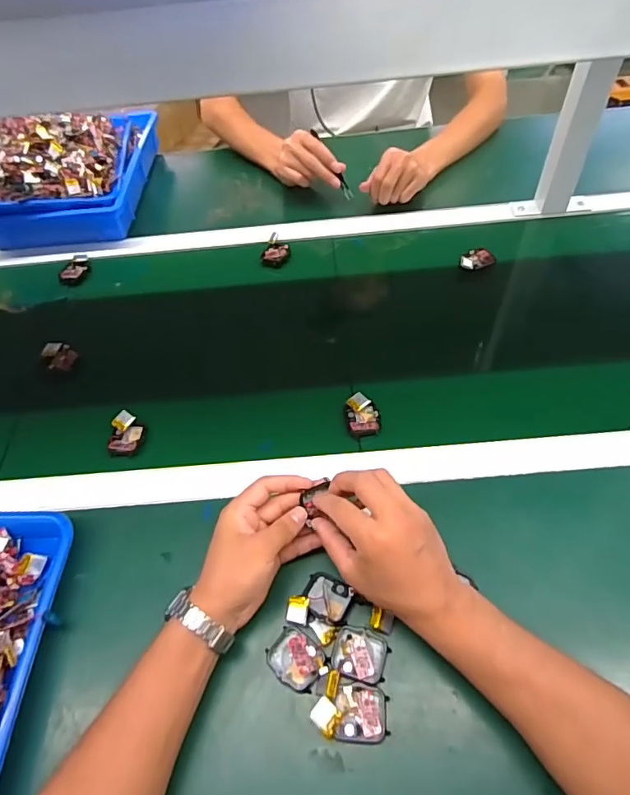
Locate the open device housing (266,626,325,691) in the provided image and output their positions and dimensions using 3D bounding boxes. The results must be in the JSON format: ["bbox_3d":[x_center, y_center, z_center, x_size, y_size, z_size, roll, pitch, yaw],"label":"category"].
[{"bbox_3d":[-0.016,0.221,0.413,0.046,0.012,0.039,34,63,26],"label":"open device housing"}]

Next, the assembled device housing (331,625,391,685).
[{"bbox_3d":[0.038,0.217,0.411,0.045,0.011,0.042,13,56,14],"label":"assembled device housing"}]

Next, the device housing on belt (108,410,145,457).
[{"bbox_3d":[-0.218,0.043,0.562,0.035,0.015,0.056,-5,53,1],"label":"device housing on belt"}]

